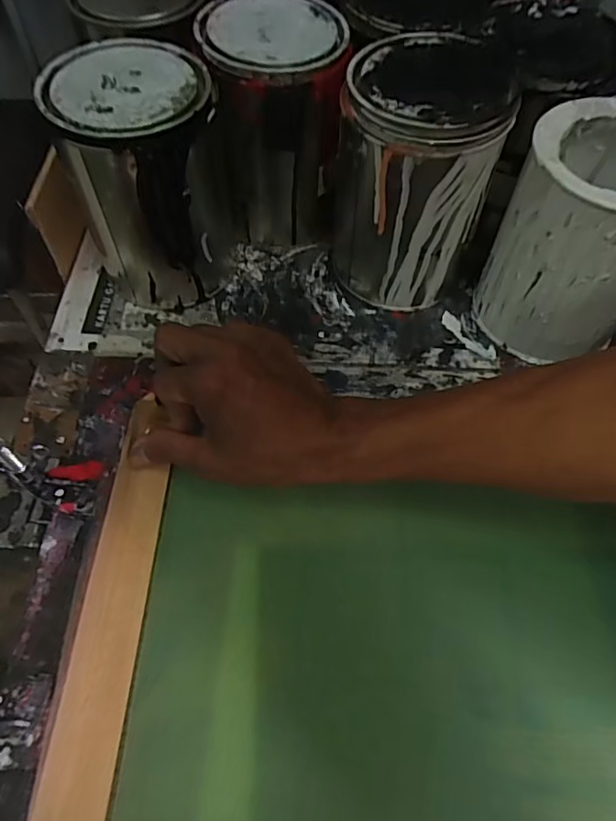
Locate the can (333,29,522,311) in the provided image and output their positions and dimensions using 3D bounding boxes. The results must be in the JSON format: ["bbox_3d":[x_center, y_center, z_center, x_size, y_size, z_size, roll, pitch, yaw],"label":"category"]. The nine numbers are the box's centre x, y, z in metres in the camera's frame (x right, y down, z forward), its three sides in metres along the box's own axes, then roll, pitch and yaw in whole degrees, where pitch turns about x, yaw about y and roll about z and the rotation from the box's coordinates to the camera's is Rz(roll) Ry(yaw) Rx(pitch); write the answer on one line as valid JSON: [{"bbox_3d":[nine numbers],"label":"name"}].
[{"bbox_3d":[0.072,-0.163,0.403,0.100,0.163,0.099,1,59,-2],"label":"can"}]

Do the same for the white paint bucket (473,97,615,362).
[{"bbox_3d":[0.191,-0.121,0.386,0.100,0.137,0.113,32,63,16],"label":"white paint bucket"}]

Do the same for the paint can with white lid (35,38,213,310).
[{"bbox_3d":[-0.114,-0.163,0.403,0.101,0.150,0.107,-2,59,-4],"label":"paint can with white lid"}]

